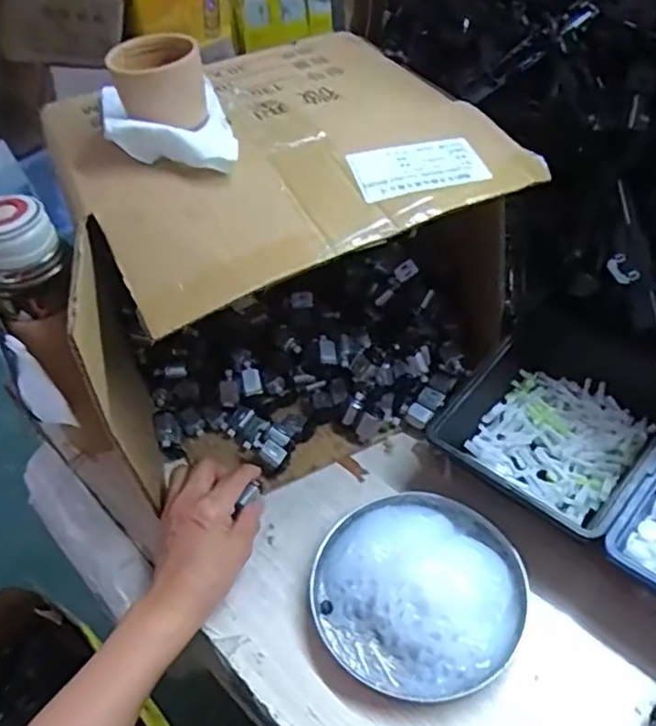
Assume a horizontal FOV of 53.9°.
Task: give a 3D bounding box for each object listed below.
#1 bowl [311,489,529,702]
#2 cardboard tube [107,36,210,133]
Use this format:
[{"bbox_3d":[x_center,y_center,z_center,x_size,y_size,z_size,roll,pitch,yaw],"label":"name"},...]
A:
[{"bbox_3d":[0.063,0.155,0.454,0.141,0.026,0.140,-3,47,3],"label":"bowl"},{"bbox_3d":[-0.120,-0.199,0.467,0.061,0.053,0.058,-13,47,-7],"label":"cardboard tube"}]

